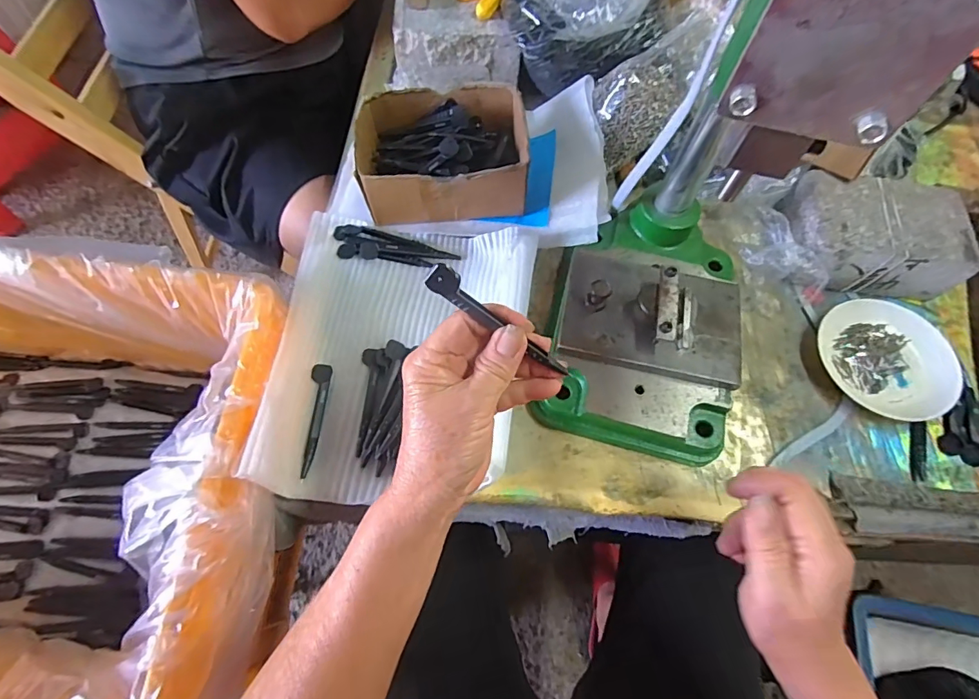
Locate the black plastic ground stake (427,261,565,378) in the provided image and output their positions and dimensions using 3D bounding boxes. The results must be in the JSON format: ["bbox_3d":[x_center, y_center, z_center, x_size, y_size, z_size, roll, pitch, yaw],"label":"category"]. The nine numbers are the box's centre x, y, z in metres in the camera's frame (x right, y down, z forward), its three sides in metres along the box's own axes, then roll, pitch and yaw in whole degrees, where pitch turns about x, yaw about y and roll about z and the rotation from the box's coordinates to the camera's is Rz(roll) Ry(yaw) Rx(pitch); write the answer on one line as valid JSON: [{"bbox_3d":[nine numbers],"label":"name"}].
[{"bbox_3d":[0.009,-0.015,0.262,0.098,0.017,0.004,33,37,-16],"label":"black plastic ground stake"}]

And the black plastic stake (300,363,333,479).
[{"bbox_3d":[-0.148,0.058,0.405,0.016,0.007,0.099,-1,65,-4],"label":"black plastic stake"}]

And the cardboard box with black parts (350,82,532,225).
[{"bbox_3d":[-0.047,-0.201,0.494,0.166,0.078,0.132,-1,65,-3],"label":"cardboard box with black parts"}]

